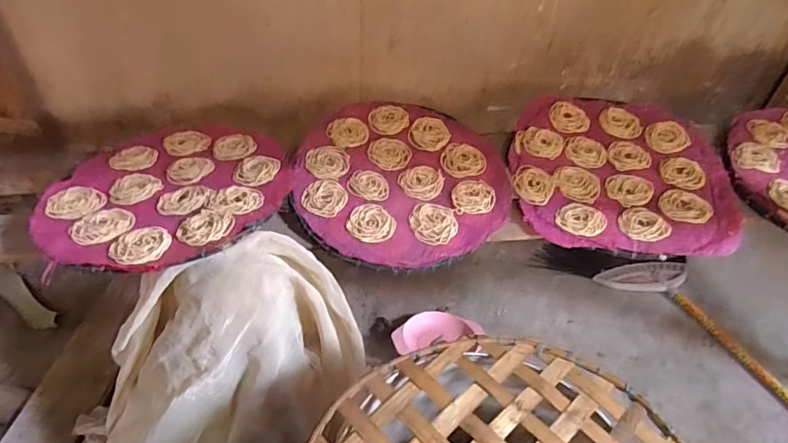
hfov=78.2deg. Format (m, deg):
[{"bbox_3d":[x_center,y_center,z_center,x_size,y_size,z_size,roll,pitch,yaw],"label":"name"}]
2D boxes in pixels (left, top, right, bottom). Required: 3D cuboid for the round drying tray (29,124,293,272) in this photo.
[{"bbox_3d":[-0.332,-0.051,0.736,0.333,0.047,0.352,0,43,0],"label":"round drying tray"}]

